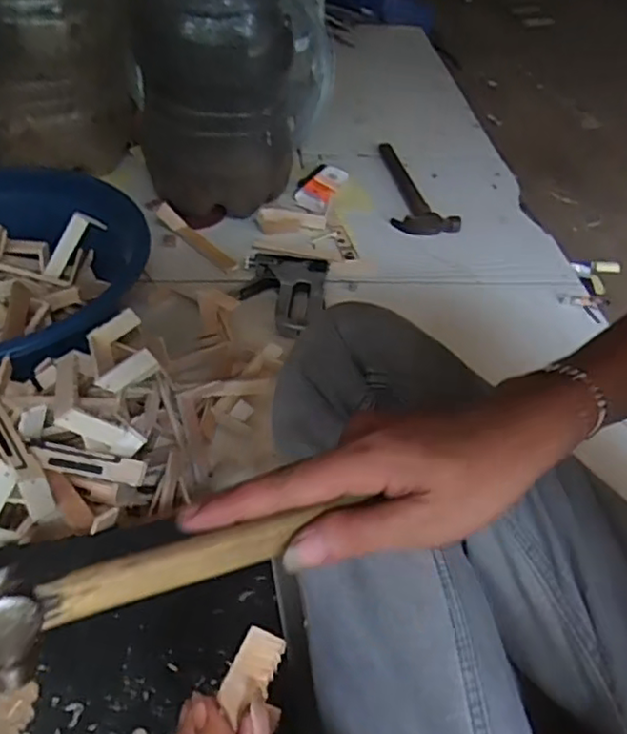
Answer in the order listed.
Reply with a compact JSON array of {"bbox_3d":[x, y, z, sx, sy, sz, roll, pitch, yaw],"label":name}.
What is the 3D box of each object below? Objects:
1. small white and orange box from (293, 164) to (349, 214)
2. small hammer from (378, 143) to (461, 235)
[{"bbox_3d":[0.014,-0.306,1.078,0.062,0.024,0.130,21,47,16],"label":"small white and orange box"},{"bbox_3d":[0.173,-0.313,1.106,0.111,0.034,0.270,-2,45,-7],"label":"small hammer"}]

